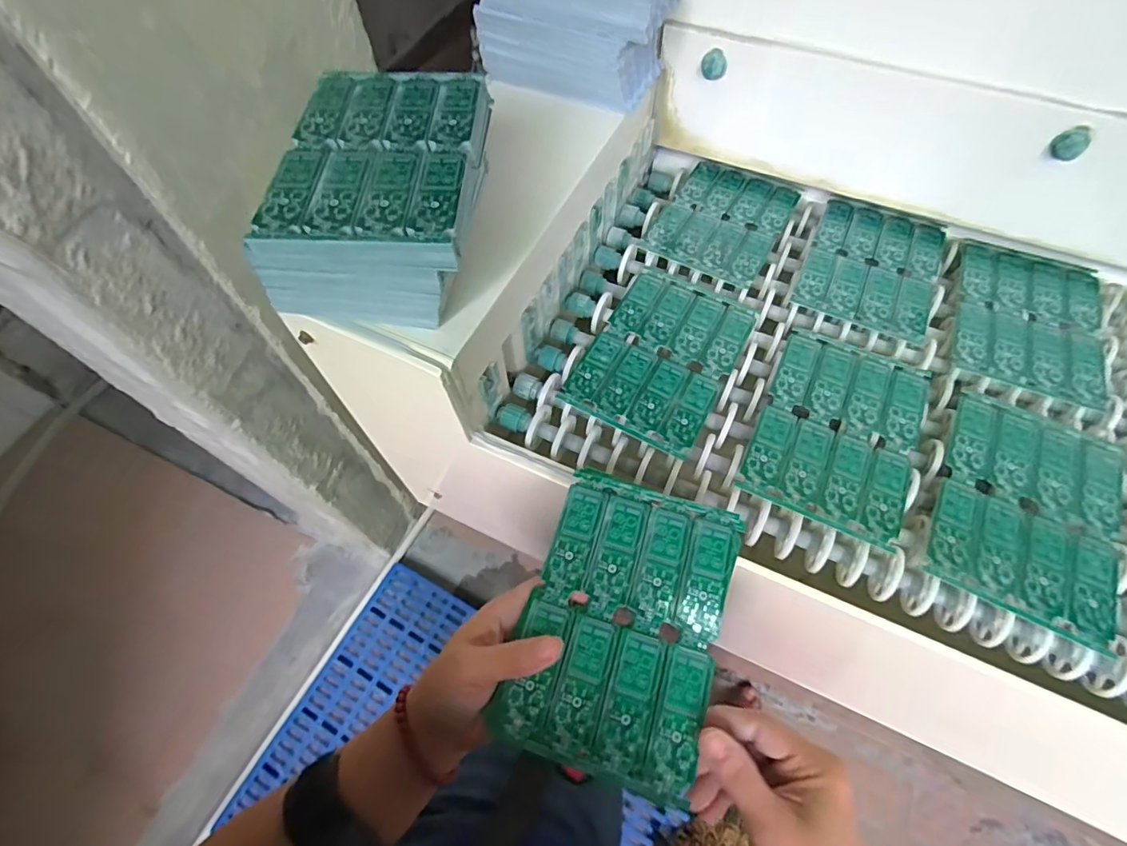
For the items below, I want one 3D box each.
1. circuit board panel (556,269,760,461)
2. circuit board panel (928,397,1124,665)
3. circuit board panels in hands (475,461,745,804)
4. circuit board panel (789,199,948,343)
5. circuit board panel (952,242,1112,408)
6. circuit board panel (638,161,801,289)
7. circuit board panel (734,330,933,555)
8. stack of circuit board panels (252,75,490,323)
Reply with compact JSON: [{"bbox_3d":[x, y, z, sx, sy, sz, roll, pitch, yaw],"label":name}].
[{"bbox_3d":[0.090,-0.063,0.473,0.119,0.004,0.172,26,64,15],"label":"circuit board panel"},{"bbox_3d":[0.355,0.064,0.400,0.128,0.006,0.173,23,63,14],"label":"circuit board panel"},{"bbox_3d":[0.039,0.125,0.339,0.119,0.005,0.175,16,66,11],"label":"circuit board panels in hands"},{"bbox_3d":[0.308,-0.160,0.526,0.120,0.004,0.165,23,63,14],"label":"circuit board panel"},{"bbox_3d":[0.437,-0.103,0.492,0.124,0.006,0.170,20,62,12],"label":"circuit board panel"},{"bbox_3d":[0.170,-0.216,0.560,0.118,0.009,0.160,27,64,16],"label":"circuit board panel"},{"bbox_3d":[0.227,0.002,0.433,0.120,0.004,0.174,23,63,14],"label":"circuit board panel"},{"bbox_3d":[-0.127,-0.157,0.378,0.141,0.084,0.188,3,60,3],"label":"stack of circuit board panels"}]

